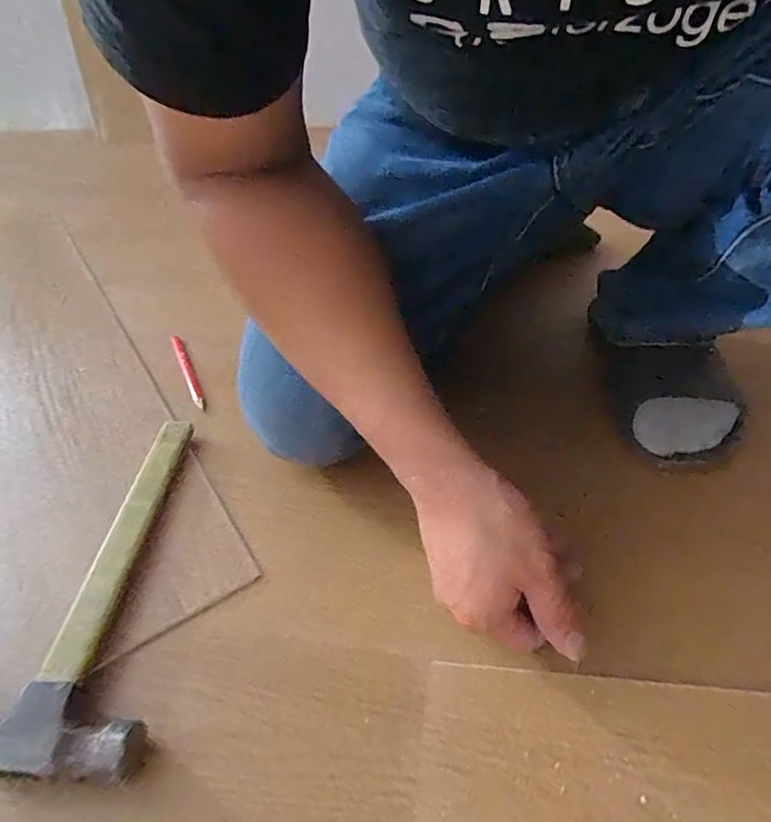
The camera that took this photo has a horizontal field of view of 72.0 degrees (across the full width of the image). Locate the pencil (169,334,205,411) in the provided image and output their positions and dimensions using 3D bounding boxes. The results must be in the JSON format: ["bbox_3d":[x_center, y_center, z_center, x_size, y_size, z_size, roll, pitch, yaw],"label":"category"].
[{"bbox_3d":[-0.217,-0.042,0.584,0.012,0.014,0.147,-20,44,-19],"label":"pencil"}]

